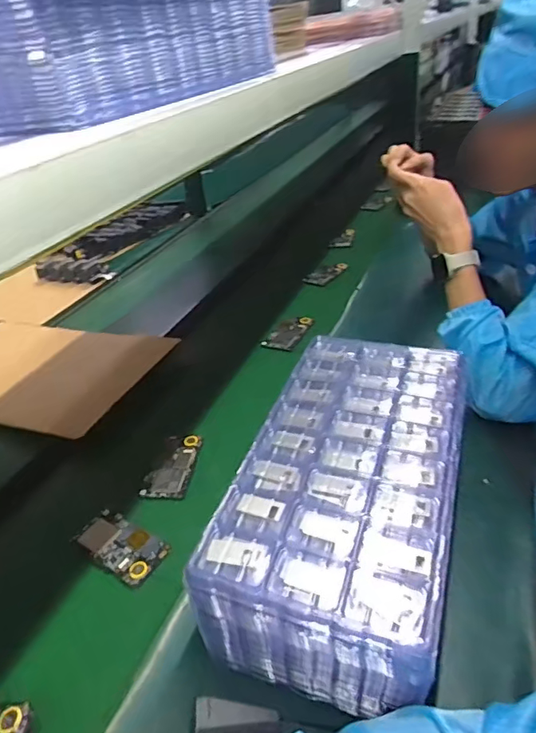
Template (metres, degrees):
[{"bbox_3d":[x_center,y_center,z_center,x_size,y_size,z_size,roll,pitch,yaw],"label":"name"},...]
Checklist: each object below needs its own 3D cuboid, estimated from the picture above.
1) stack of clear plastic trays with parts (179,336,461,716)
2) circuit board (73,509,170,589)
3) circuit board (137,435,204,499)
[{"bbox_3d":[0.095,0.132,0.570,0.200,0.132,0.389,9,36,19],"label":"stack of clear plastic trays with parts"},{"bbox_3d":[-0.182,0.224,0.639,0.117,0.013,0.063,20,41,32],"label":"circuit board"},{"bbox_3d":[-0.138,0.143,0.748,0.063,0.007,0.116,3,34,10],"label":"circuit board"}]

